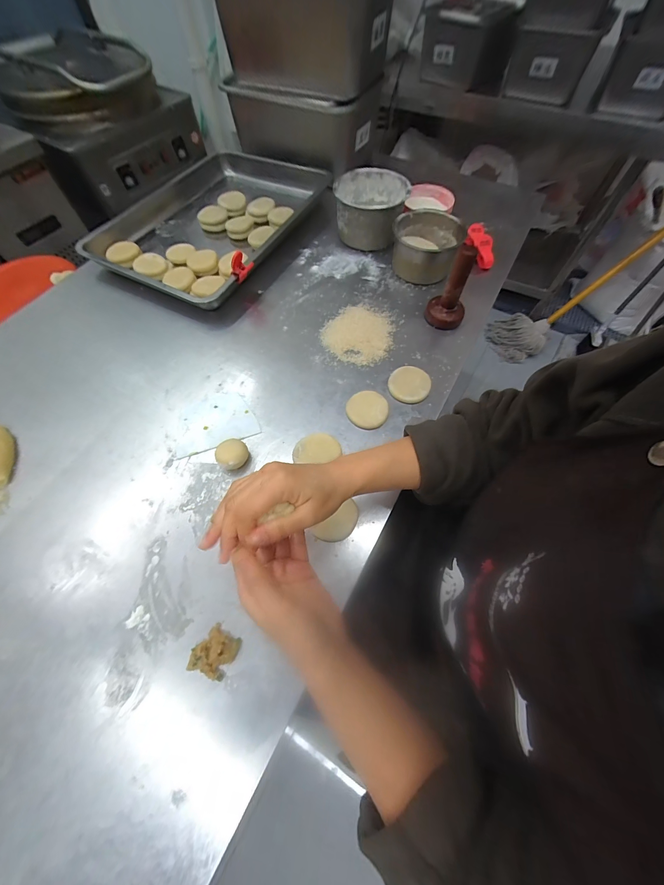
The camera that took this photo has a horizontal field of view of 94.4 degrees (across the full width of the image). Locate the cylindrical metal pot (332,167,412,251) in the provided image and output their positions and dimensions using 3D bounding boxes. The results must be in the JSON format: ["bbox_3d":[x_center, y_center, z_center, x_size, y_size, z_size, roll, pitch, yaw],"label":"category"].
[{"bbox_3d":[0.076,-0.489,0.651,0.141,0.089,0.142,-1,64,1],"label":"cylindrical metal pot"}]

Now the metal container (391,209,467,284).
[{"bbox_3d":[0.184,-0.388,0.602,0.120,0.068,0.149,19,66,11],"label":"metal container"}]

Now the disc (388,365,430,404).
[{"bbox_3d":[0.125,-0.094,0.497,0.064,0.010,0.067,-1,64,1],"label":"disc"}]

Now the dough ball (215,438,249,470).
[{"bbox_3d":[-0.144,0.017,0.443,0.045,0.026,0.045,-1,64,1],"label":"dough ball"}]

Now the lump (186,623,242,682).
[{"bbox_3d":[-0.130,0.234,0.339,0.041,0.017,0.047,27,68,14],"label":"lump"}]

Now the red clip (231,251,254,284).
[{"bbox_3d":[-0.162,-0.317,0.557,0.030,0.043,0.030,-1,64,1],"label":"red clip"}]

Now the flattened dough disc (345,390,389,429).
[{"bbox_3d":[0.054,-0.052,0.473,0.062,0.011,0.063,-1,64,1],"label":"flattened dough disc"}]

